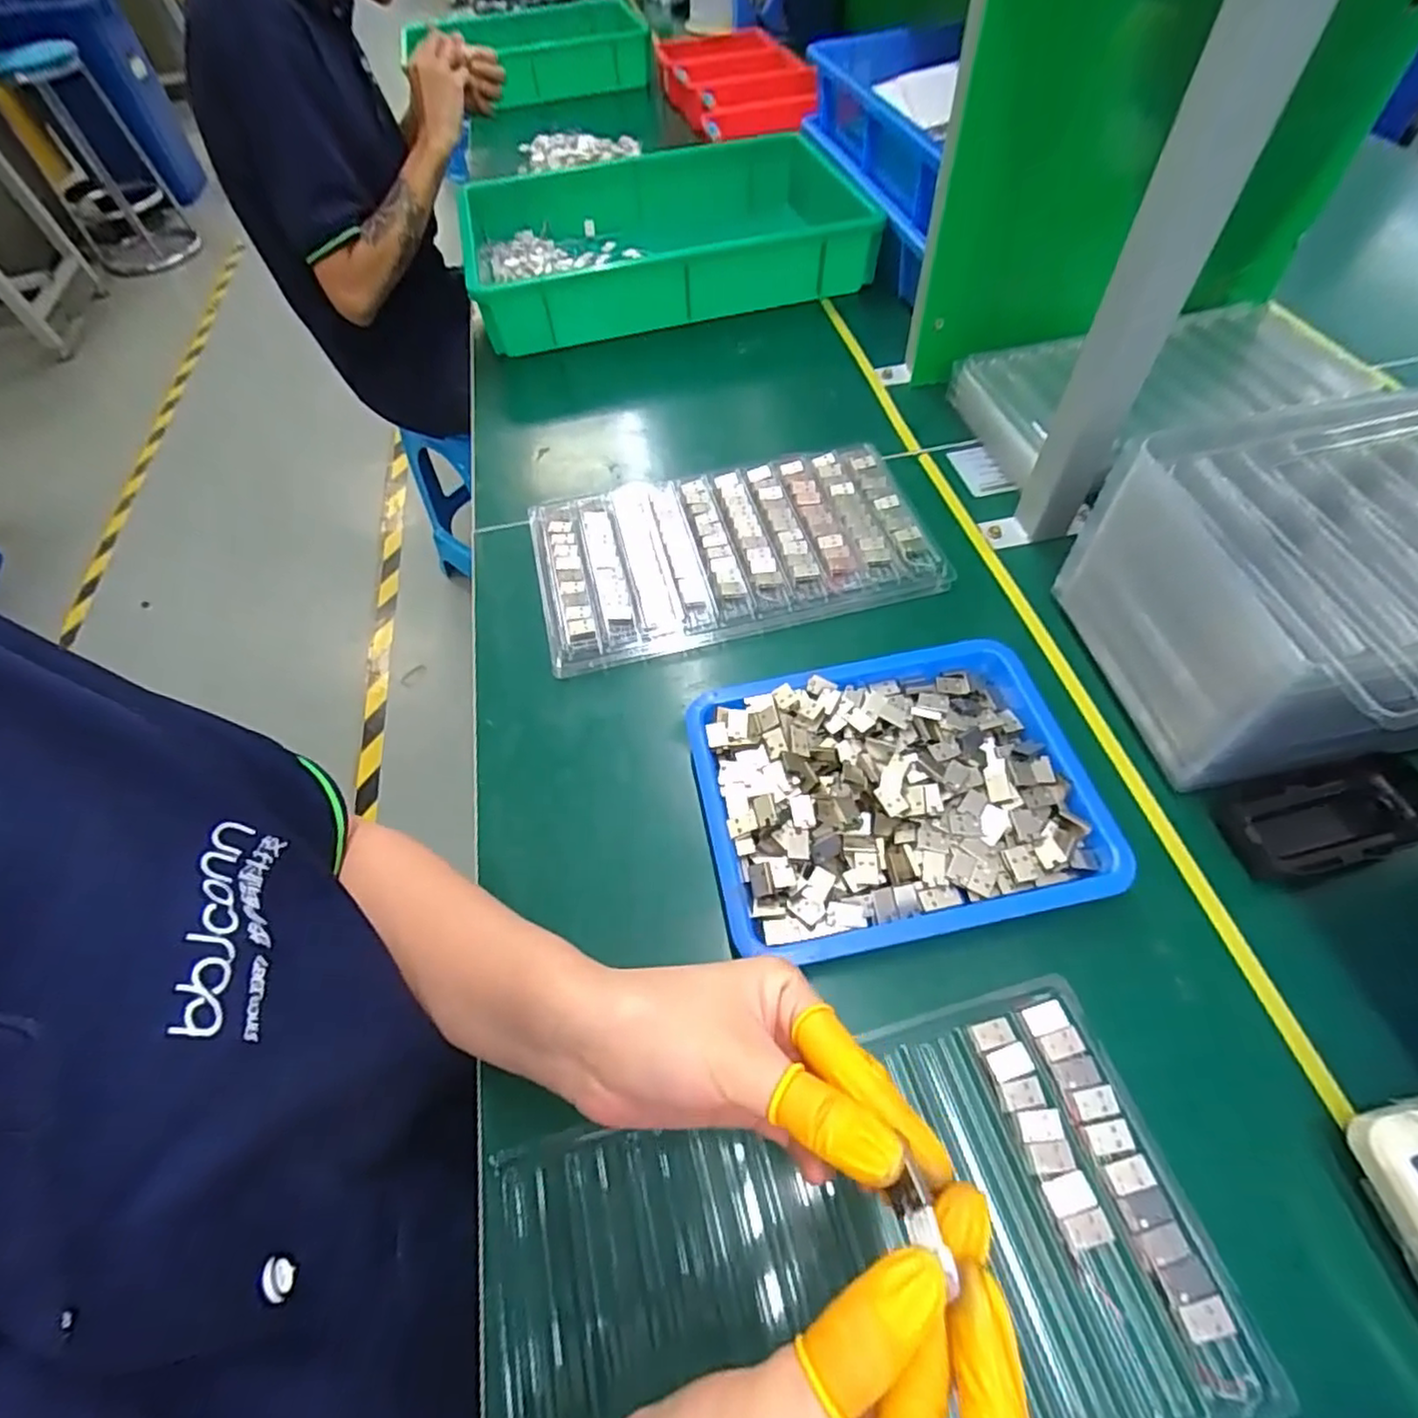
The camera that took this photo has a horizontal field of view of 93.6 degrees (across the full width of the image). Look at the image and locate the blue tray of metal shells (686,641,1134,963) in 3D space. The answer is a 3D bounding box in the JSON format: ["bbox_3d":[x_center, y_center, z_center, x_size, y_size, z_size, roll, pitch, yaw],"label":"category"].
[{"bbox_3d":[0.107,0.048,0.393,0.217,0.031,0.168,-10,56,-3],"label":"blue tray of metal shells"}]

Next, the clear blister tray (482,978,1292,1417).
[{"bbox_3d":[0.055,0.239,0.282,0.297,0.020,0.159,-13,58,-7],"label":"clear blister tray"}]

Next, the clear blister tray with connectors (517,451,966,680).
[{"bbox_3d":[0.015,-0.123,0.520,0.291,0.037,0.160,-13,56,-4],"label":"clear blister tray with connectors"}]

